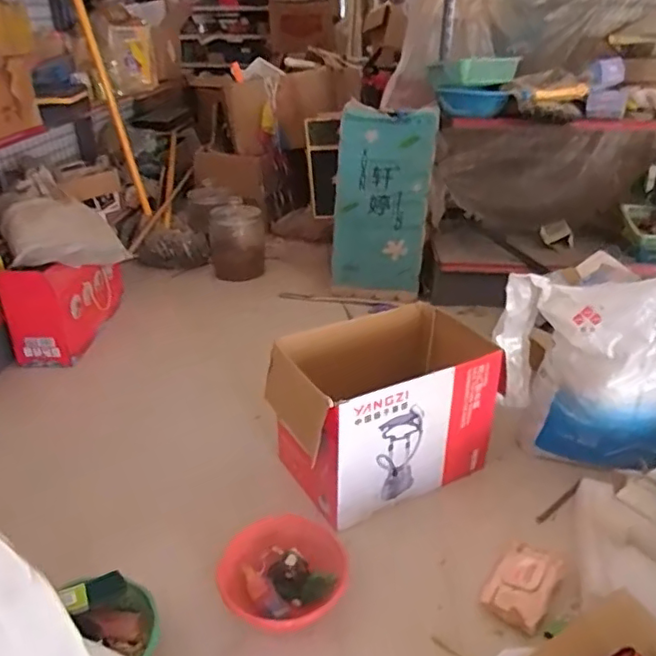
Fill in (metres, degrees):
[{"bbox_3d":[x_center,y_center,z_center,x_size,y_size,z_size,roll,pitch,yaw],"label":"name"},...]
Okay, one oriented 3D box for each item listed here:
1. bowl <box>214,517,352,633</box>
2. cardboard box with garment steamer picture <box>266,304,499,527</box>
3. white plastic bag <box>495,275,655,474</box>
[{"bbox_3d":[-0.076,0.469,1.088,0.220,0.088,0.221,0,28,0],"label":"bowl"},{"bbox_3d":[0.125,0.185,1.345,0.488,0.346,0.318,-12,30,-22],"label":"cardboard box with garment steamer picture"},{"bbox_3d":[0.601,0.093,1.297,0.421,0.458,0.158,10,29,18],"label":"white plastic bag"}]

